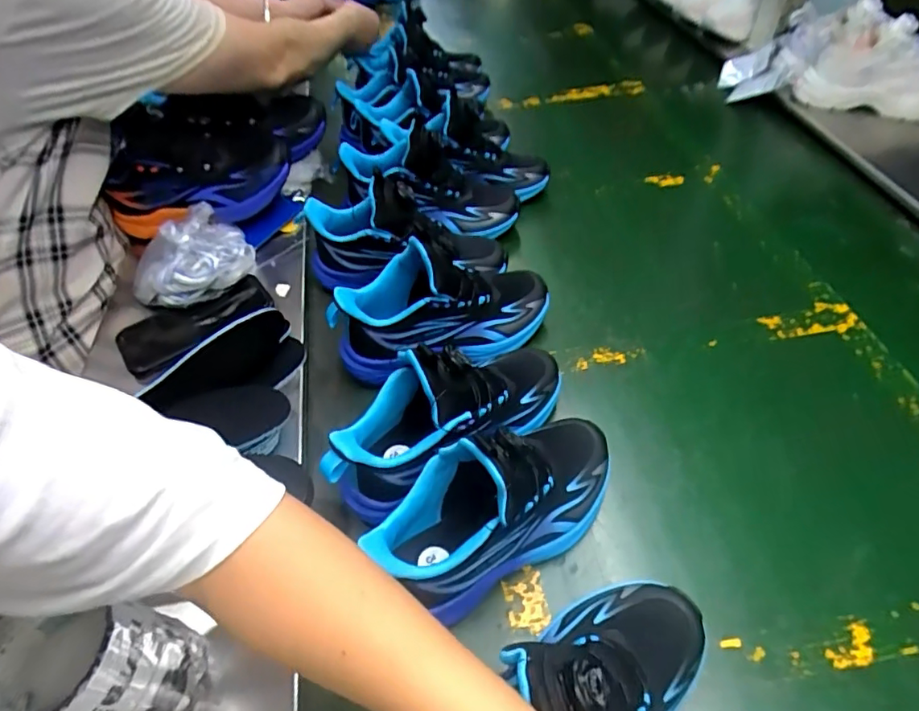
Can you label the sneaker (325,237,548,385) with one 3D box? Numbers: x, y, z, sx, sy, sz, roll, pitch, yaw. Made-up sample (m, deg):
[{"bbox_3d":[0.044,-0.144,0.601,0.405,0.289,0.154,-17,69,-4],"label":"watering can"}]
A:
[{"bbox_3d":[-0.014,-0.051,0.553,0.227,0.125,0.088,-20,52,-14],"label":"sneaker"}]

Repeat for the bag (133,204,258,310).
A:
[{"bbox_3d":[-0.310,-0.114,0.620,0.104,0.050,0.129,29,63,24],"label":"bag"}]

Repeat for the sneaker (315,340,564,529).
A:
[{"bbox_3d":[-0.001,0.041,0.463,0.243,0.129,0.087,-20,50,-30],"label":"sneaker"}]

